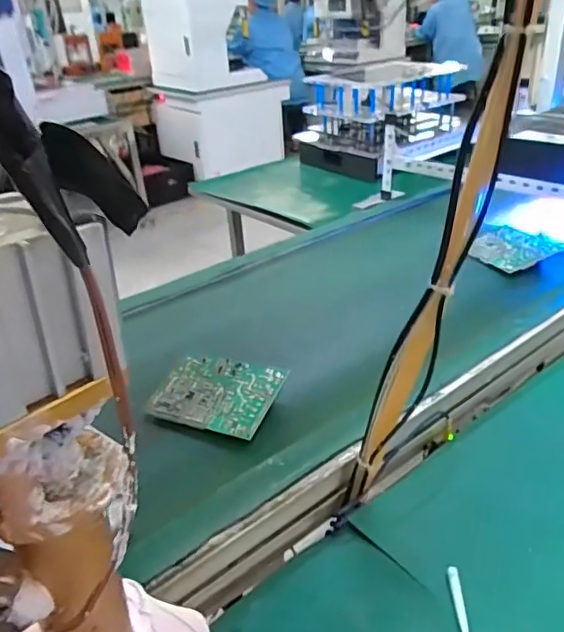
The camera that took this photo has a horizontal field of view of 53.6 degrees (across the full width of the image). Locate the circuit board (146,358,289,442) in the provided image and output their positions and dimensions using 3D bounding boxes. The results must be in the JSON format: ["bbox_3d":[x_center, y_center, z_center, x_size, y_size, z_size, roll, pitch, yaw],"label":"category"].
[{"bbox_3d":[-0.072,0.085,0.620,0.131,0.023,0.095,10,32,23],"label":"circuit board"}]

